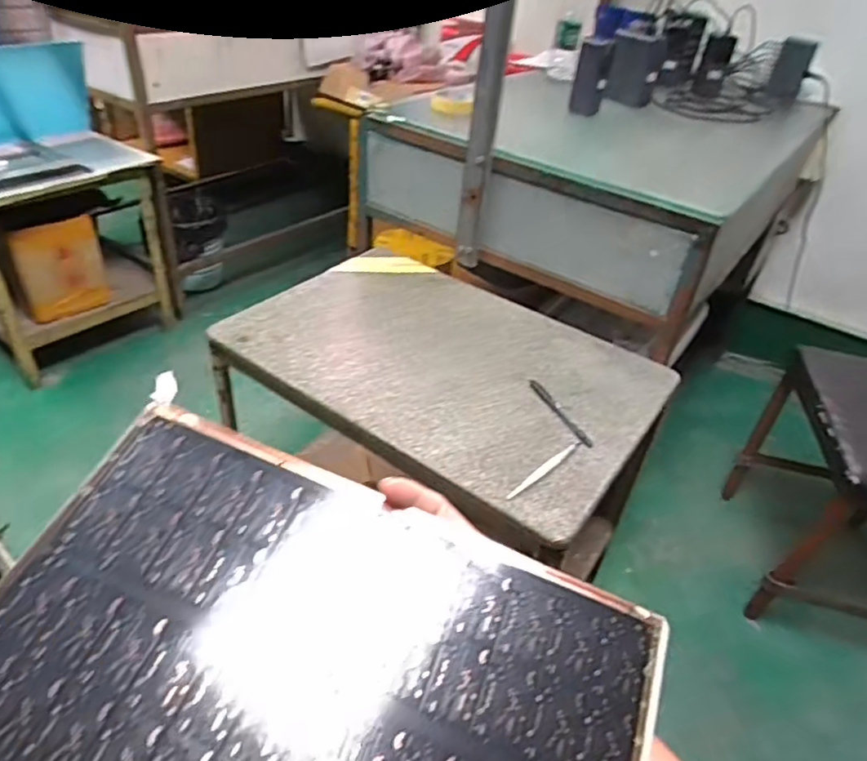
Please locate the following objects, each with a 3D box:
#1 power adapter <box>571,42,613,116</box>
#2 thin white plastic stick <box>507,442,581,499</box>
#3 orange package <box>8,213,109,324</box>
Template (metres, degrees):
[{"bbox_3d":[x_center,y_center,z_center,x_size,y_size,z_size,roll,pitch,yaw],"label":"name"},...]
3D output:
[{"bbox_3d":[0.291,-0.559,1.120,0.054,0.116,0.028,12,37,7],"label":"power adapter"},{"bbox_3d":[0.139,0.109,0.746,0.140,0.006,0.012,-28,49,-37],"label":"thin white plastic stick"},{"bbox_3d":[-0.916,-0.263,1.494,0.043,0.246,0.205,27,41,25],"label":"orange package"}]

